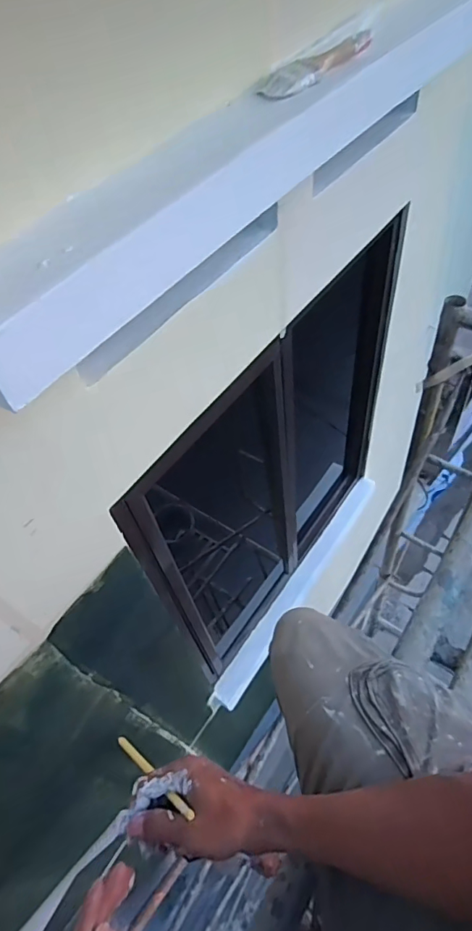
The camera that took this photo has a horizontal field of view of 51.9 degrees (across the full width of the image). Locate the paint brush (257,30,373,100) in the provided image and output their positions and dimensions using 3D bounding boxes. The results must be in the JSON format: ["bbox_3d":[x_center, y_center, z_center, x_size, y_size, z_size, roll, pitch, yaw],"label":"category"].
[{"bbox_3d":[0.113,-0.513,0.622,0.198,0.024,0.041,-38,60,-22],"label":"paint brush"}]

